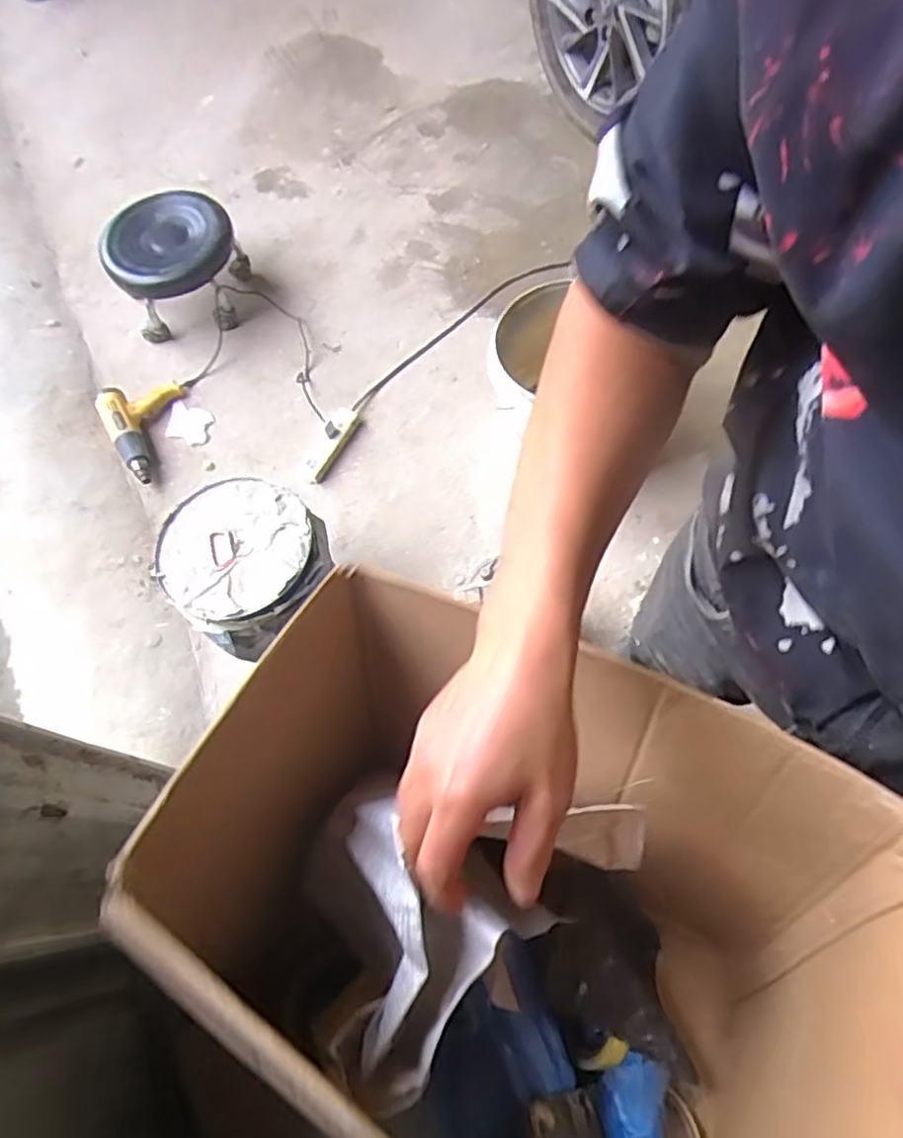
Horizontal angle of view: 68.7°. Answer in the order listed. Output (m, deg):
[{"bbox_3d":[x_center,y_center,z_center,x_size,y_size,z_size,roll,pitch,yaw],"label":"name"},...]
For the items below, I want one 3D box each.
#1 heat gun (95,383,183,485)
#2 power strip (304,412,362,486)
[{"bbox_3d":[-0.737,-0.356,1.609,0.198,0.061,0.280,-29,67,-8],"label":"heat gun"},{"bbox_3d":[-0.291,-0.300,1.575,0.066,0.045,0.207,28,71,16],"label":"power strip"}]

